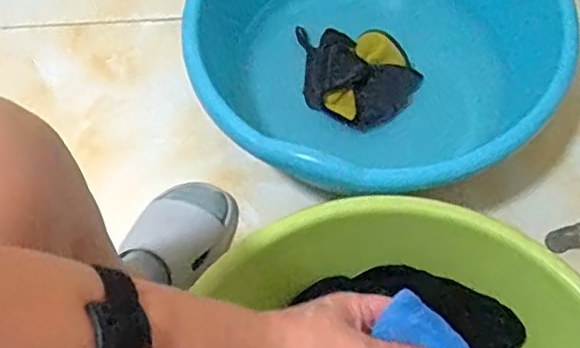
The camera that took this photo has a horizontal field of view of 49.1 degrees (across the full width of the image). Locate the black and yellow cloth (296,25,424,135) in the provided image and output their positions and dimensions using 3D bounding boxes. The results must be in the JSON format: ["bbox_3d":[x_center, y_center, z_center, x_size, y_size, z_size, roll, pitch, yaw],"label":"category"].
[{"bbox_3d":[0.096,-0.141,0.873,0.154,0.027,0.167,-4,63,1],"label":"black and yellow cloth"}]

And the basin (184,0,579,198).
[{"bbox_3d":[0.102,-0.158,0.819,0.407,0.164,0.412,-1,63,3],"label":"basin"}]

